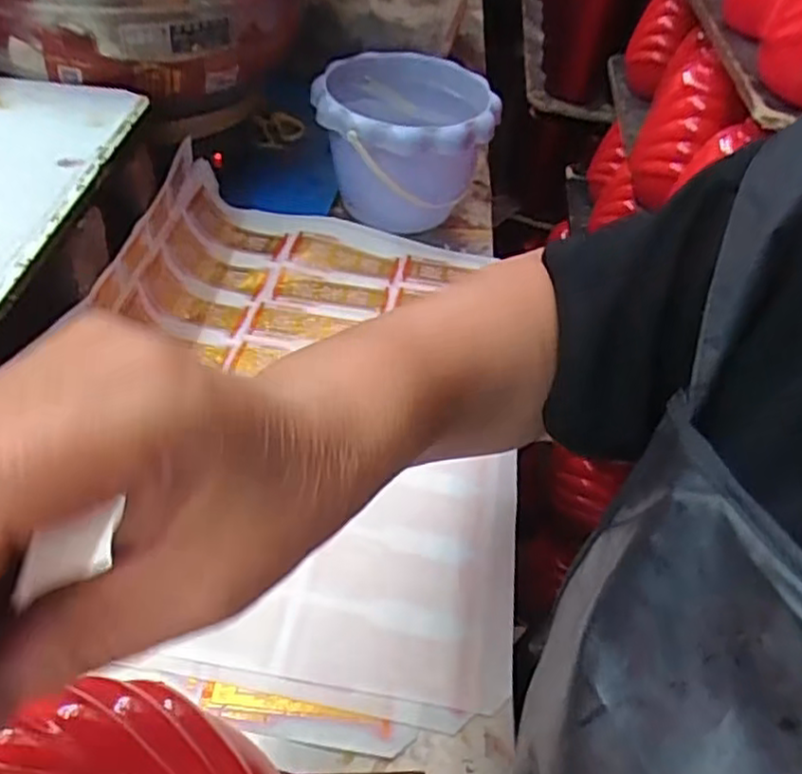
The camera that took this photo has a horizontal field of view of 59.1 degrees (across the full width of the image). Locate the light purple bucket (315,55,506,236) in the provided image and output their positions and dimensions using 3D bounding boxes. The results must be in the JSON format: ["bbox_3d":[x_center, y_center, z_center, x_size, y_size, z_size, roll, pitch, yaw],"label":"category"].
[{"bbox_3d":[0.004,-0.219,0.657,0.153,0.120,0.172,14,44,3],"label":"light purple bucket"}]

